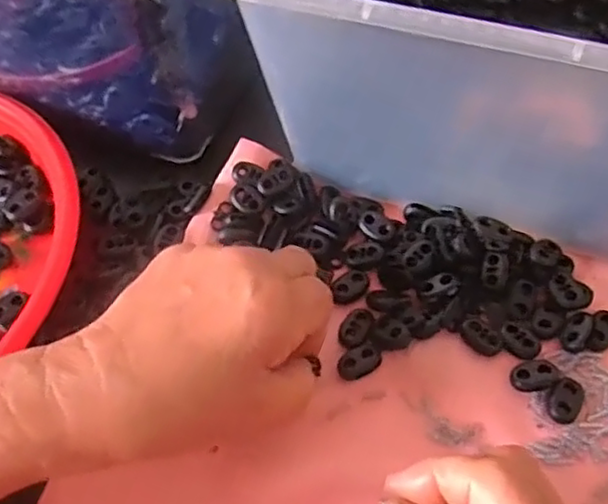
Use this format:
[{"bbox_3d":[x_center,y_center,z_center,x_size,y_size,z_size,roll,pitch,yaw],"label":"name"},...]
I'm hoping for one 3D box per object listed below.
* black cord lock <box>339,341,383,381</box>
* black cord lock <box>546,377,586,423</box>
[{"bbox_3d":[0.027,0.053,0.325,0.021,0.007,0.014,-23,59,-11],"label":"black cord lock"},{"bbox_3d":[0.121,0.068,0.310,0.015,0.006,0.021,23,62,17],"label":"black cord lock"}]

